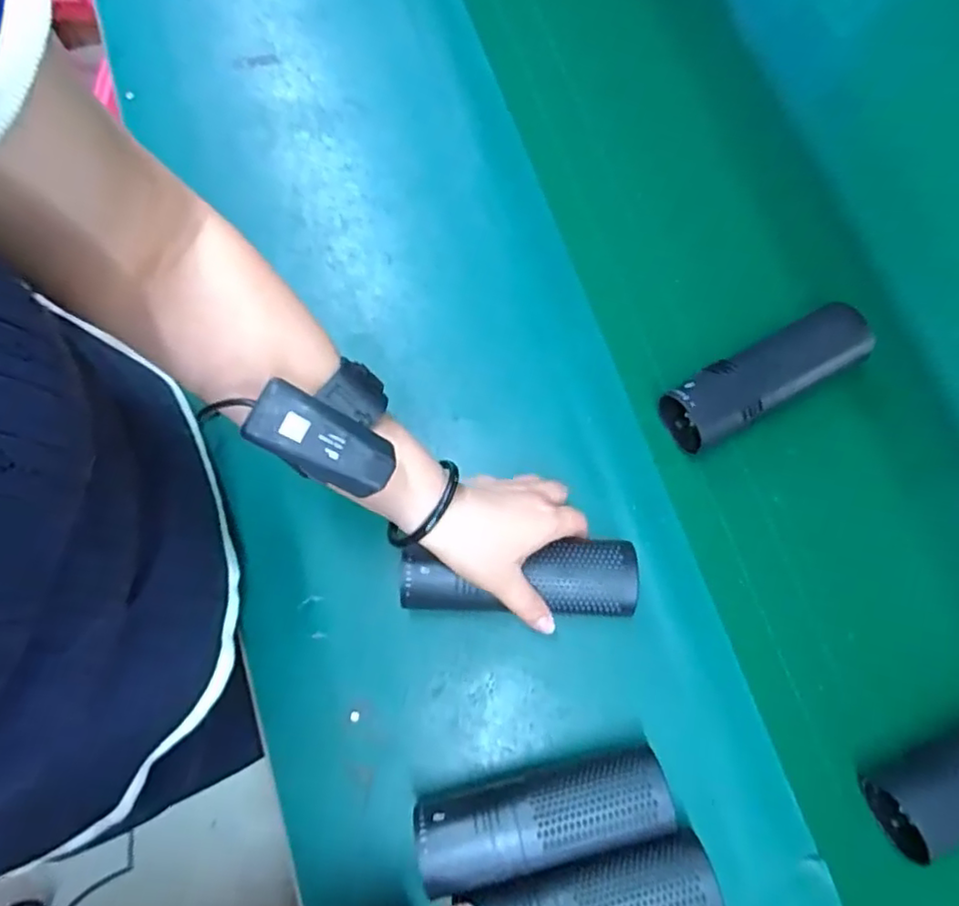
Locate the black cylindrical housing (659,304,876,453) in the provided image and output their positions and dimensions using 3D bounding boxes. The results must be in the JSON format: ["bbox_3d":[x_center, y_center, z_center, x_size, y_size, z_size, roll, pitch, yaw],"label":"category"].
[{"bbox_3d":[0.224,-0.057,0.504,0.171,0.056,0.048,-28,76,-7],"label":"black cylindrical housing"}]

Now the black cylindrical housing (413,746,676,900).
[{"bbox_3d":[0.041,0.240,0.415,0.163,0.056,0.057,-12,75,-3],"label":"black cylindrical housing"}]

